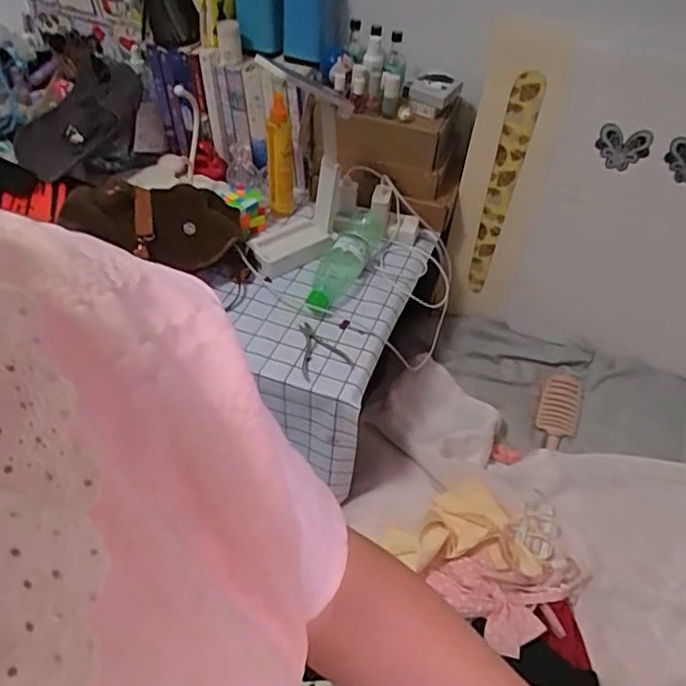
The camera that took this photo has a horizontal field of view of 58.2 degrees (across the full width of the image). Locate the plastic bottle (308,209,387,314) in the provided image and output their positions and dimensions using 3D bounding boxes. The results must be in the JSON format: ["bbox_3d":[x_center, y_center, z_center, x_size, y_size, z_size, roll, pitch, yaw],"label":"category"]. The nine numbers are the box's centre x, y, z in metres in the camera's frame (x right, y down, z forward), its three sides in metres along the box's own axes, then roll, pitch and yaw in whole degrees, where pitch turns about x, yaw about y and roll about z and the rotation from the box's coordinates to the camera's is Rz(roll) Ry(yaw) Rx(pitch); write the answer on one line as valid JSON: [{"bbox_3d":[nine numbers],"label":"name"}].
[{"bbox_3d":[0.003,-0.140,1.033,0.078,0.059,0.244,15,47,11],"label":"plastic bottle"}]

